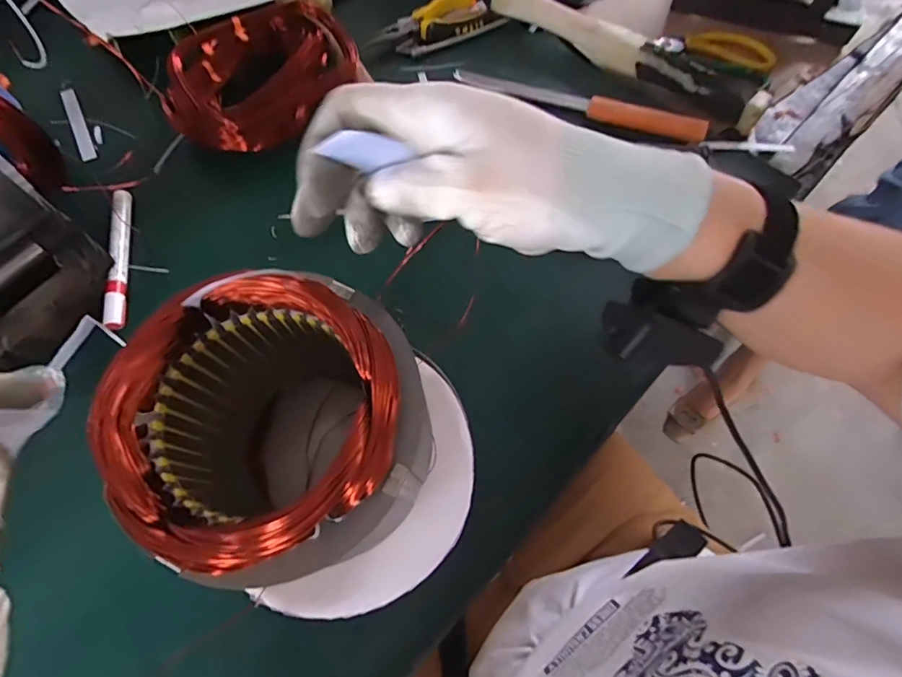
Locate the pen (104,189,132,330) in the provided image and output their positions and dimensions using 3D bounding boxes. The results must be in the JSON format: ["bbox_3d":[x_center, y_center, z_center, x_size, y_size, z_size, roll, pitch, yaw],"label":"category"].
[{"bbox_3d":[-0.307,-0.078,0.439,0.016,0.016,0.145,-10,68,-4],"label":"pen"}]

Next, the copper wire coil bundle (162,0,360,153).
[{"bbox_3d":[-0.200,-0.276,0.499,0.137,0.057,0.188,36,72,14],"label":"copper wire coil bundle"}]

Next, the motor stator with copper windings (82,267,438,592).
[{"bbox_3d":[-0.084,0.053,0.287,0.135,0.173,0.133,-18,68,-7],"label":"motor stator with copper windings"}]

